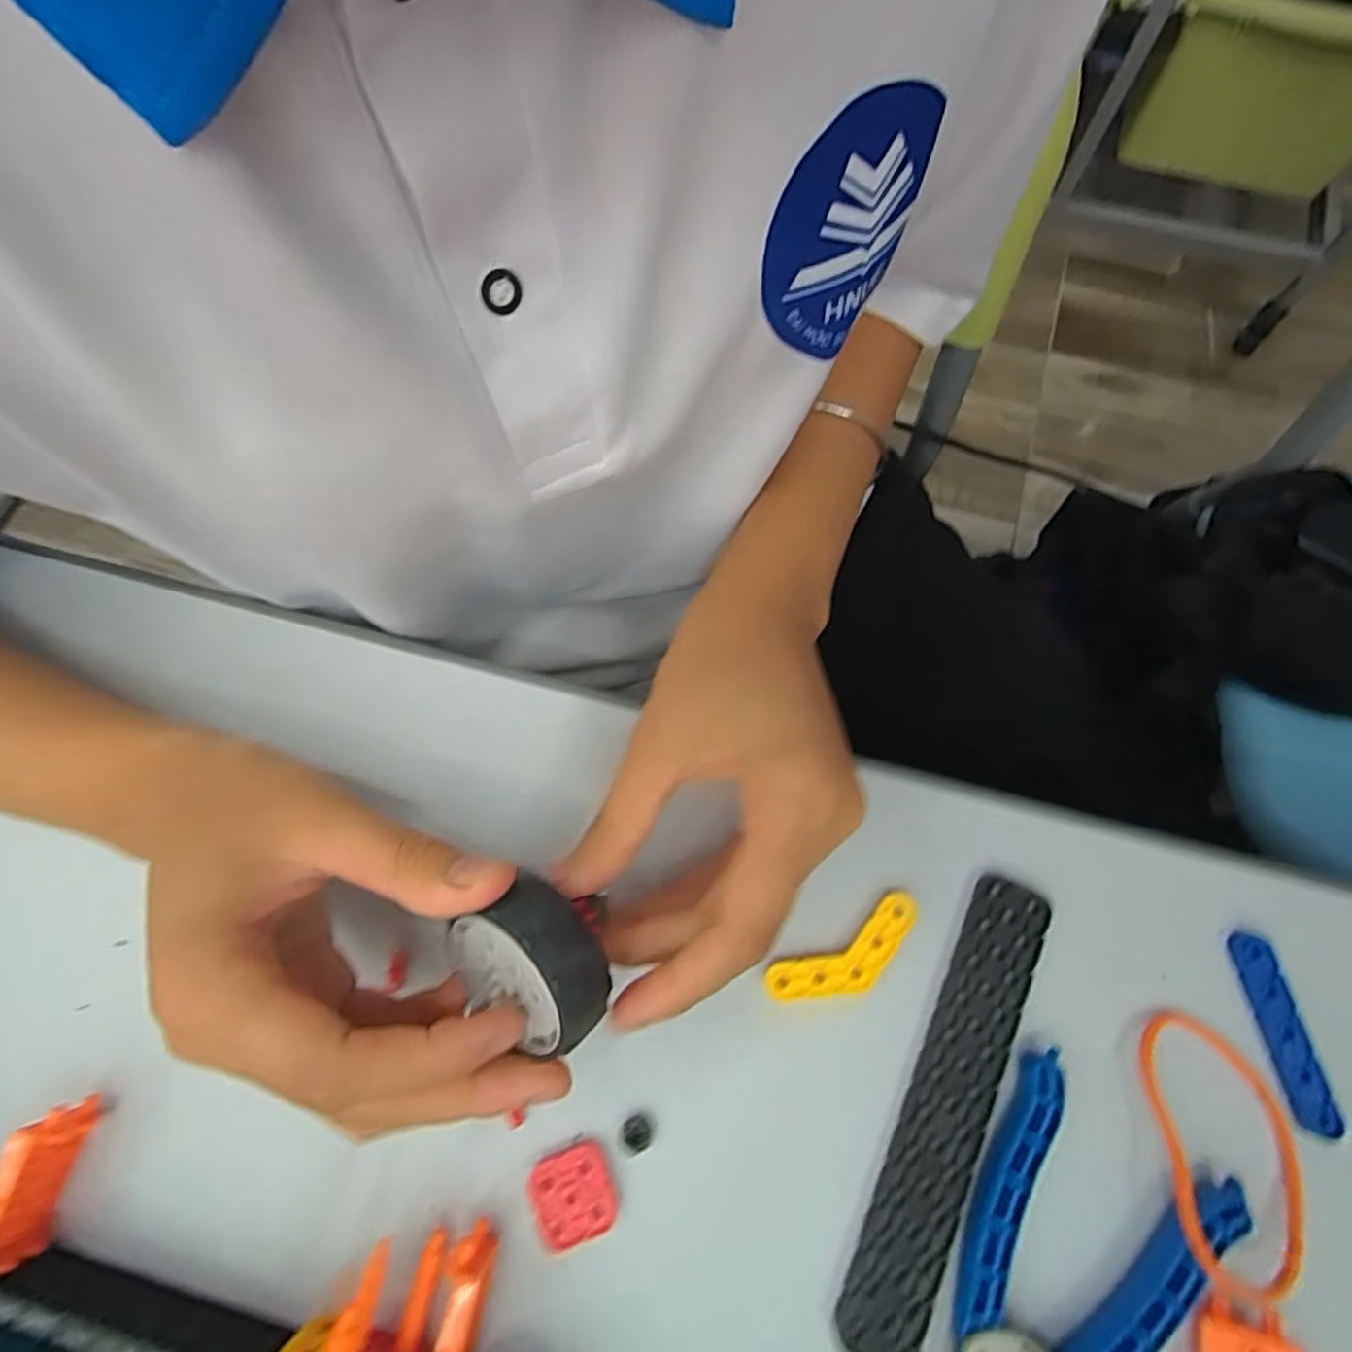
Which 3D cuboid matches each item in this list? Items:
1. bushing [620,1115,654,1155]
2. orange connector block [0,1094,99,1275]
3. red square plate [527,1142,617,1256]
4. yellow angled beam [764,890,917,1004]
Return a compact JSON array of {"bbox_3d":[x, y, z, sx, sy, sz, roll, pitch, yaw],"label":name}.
[{"bbox_3d":[-0.013,0.150,0.229,0.010,0.004,0.010,-1,73,2],"label":"bushing"},{"bbox_3d":[-0.201,0.159,0.219,0.012,0.029,0.044,14,74,6],"label":"orange connector block"},{"bbox_3d":[-0.033,0.166,0.223,0.025,0.004,0.025,-18,73,-4],"label":"red square plate"},{"bbox_3d":[0.059,0.097,0.240,0.057,0.006,0.021,-29,74,-7],"label":"yellow angled beam"}]

